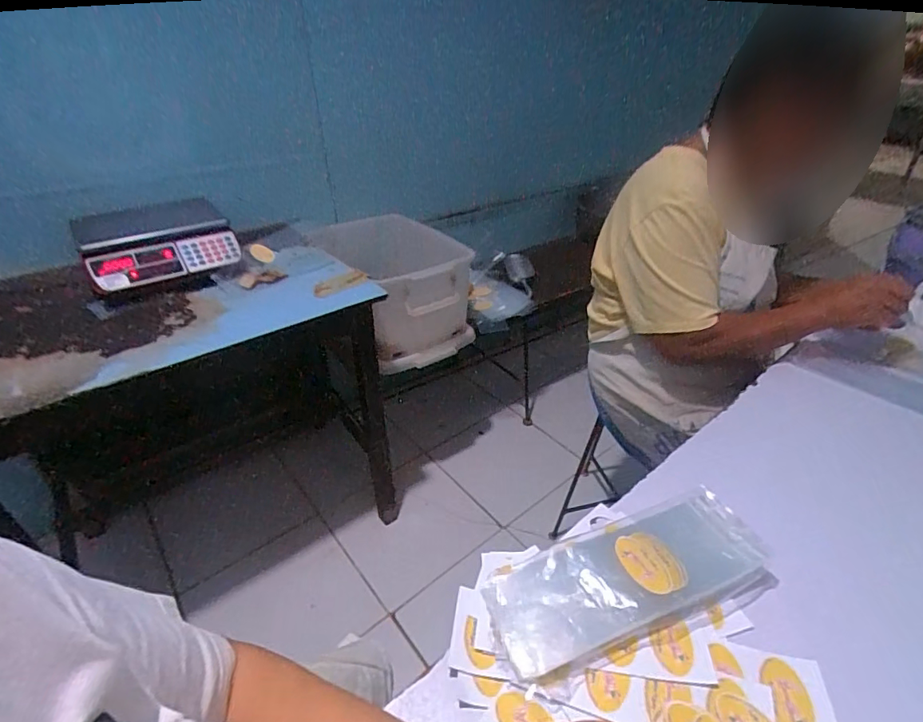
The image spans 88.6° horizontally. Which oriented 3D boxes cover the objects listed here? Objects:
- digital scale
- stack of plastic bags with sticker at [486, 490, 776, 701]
[{"bbox_3d":[-0.670,-0.257,1.050,0.298,0.120,0.270,-20,39,-26],"label":"digital scale"},{"bbox_3d":[0.164,0.215,0.470,0.284,0.036,0.111,-13,36,-17],"label":"stack of plastic bags with sticker"}]

